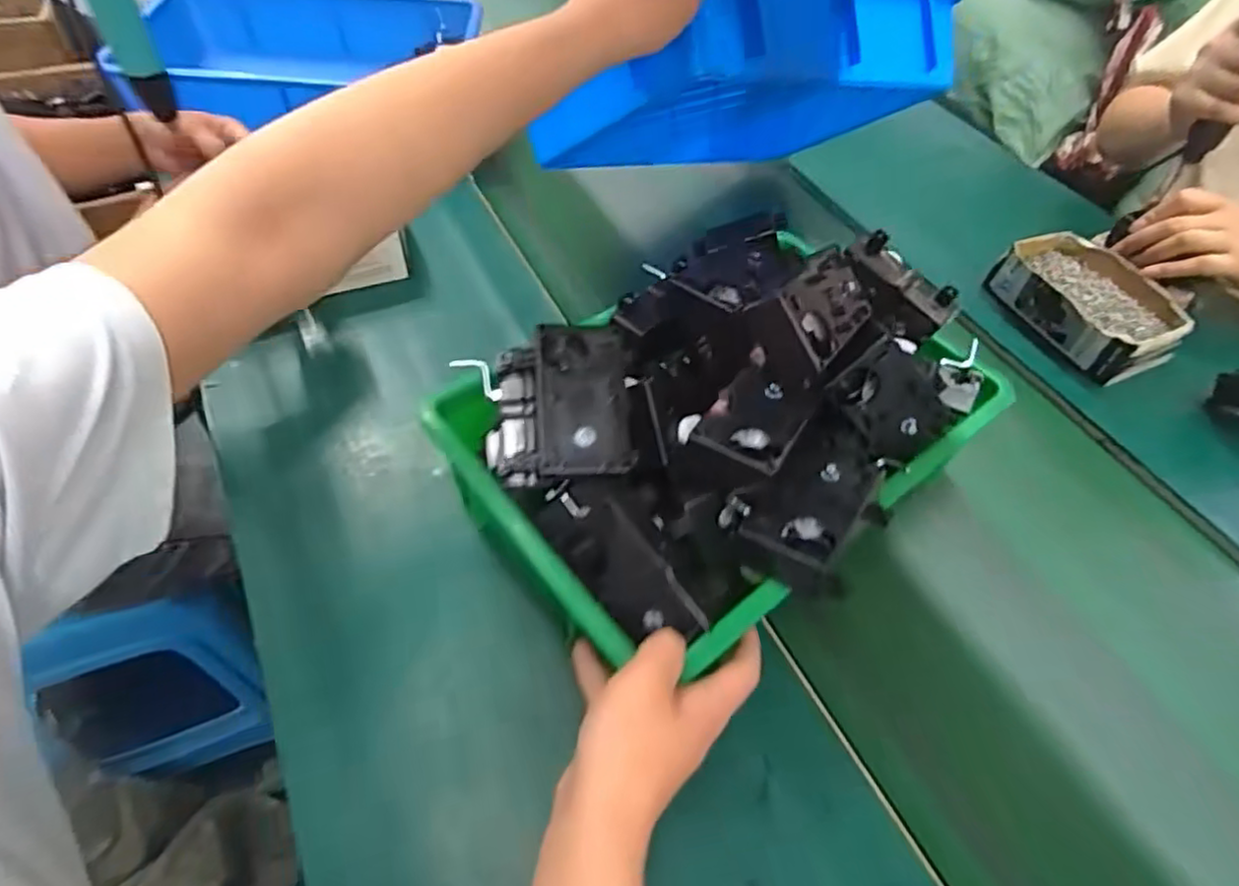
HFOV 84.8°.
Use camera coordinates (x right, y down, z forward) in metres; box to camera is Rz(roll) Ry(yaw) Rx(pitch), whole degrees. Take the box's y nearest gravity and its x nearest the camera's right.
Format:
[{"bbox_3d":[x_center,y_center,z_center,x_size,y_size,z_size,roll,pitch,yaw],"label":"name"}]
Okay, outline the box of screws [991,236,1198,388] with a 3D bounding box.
[{"bbox_3d":[0.518,-0.155,0.749,0.134,0.048,0.183,-23,58,-21],"label":"box of screws"}]

